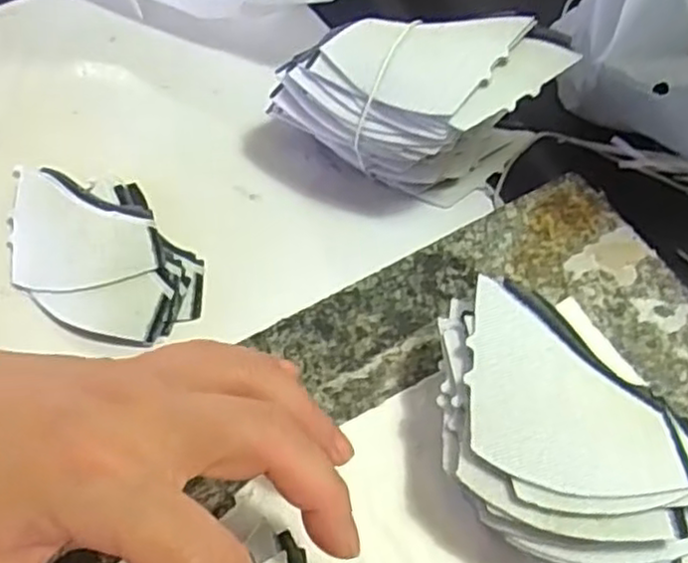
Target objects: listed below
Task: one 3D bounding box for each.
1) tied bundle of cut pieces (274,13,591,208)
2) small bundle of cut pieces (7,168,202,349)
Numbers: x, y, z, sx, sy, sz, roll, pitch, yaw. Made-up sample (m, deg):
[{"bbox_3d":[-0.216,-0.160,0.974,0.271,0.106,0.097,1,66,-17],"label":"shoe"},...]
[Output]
[{"bbox_3d":[0.034,-0.078,0.351,0.132,0.088,0.053,0,61,0],"label":"tied bundle of cut pieces"},{"bbox_3d":[-0.125,-0.017,0.352,0.071,0.010,0.122,-37,67,-19],"label":"small bundle of cut pieces"}]

